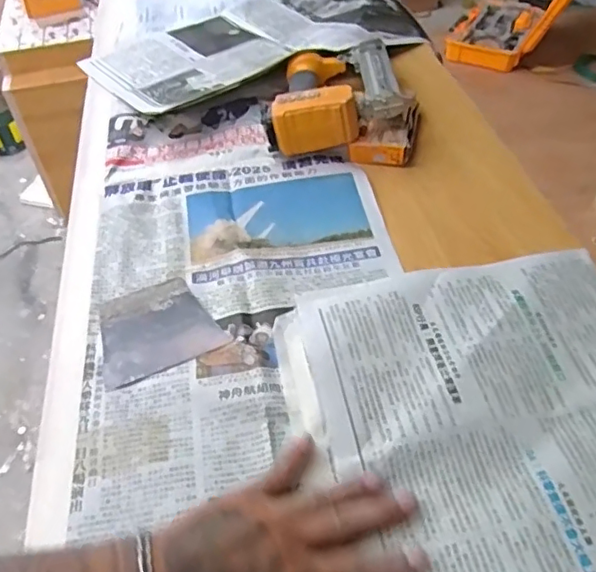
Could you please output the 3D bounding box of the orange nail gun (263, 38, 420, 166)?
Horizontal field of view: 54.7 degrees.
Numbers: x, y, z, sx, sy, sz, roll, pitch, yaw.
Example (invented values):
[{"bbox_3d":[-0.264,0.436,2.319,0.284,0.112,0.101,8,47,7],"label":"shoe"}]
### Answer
[{"bbox_3d":[0.064,-0.245,0.726,0.177,0.071,0.217,5,49,9],"label":"orange nail gun"}]

